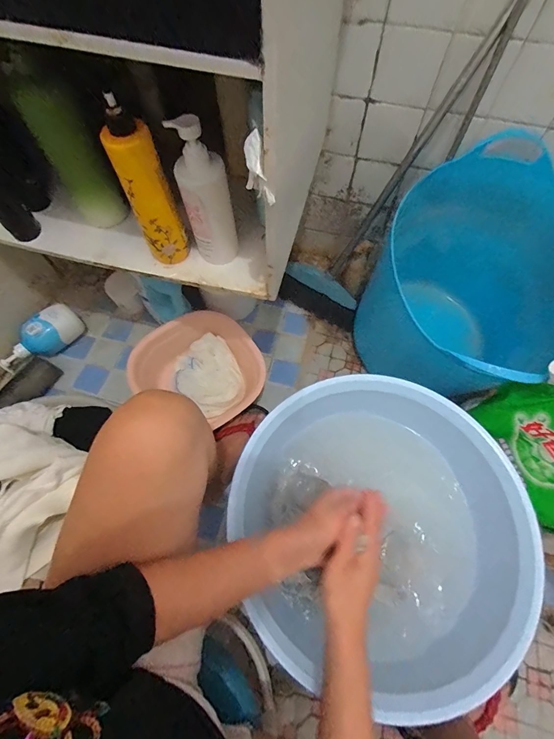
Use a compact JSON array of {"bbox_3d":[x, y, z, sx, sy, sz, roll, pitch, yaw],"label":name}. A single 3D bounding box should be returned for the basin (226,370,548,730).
[{"bbox_3d":[0.134,0.221,0.496,0.382,0.151,0.370,-1,65,2],"label":"basin"}]

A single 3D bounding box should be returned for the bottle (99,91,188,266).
[{"bbox_3d":[-0.180,-0.237,0.476,0.055,0.227,0.045,-31,68,-13],"label":"bottle"}]

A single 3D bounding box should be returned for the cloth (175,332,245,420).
[{"bbox_3d":[-0.163,0.015,0.806,0.146,0.040,0.187,-27,67,-12],"label":"cloth"}]

